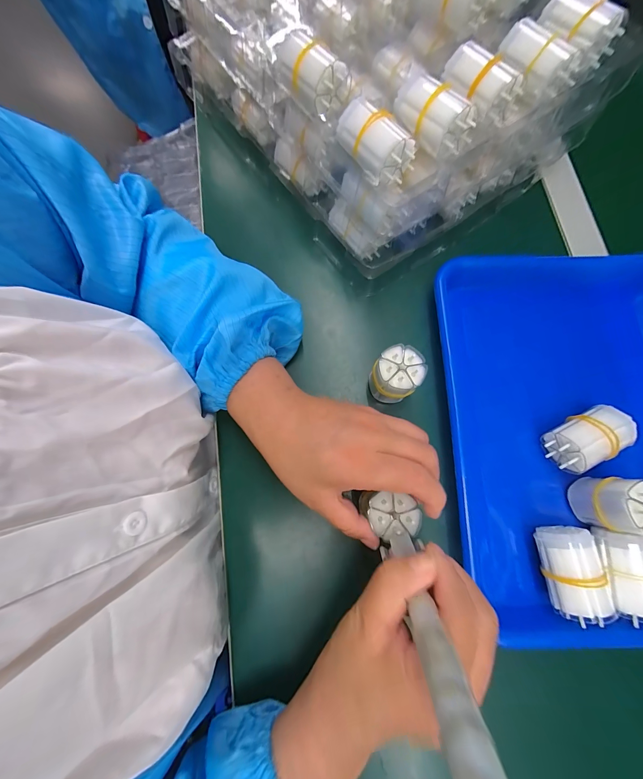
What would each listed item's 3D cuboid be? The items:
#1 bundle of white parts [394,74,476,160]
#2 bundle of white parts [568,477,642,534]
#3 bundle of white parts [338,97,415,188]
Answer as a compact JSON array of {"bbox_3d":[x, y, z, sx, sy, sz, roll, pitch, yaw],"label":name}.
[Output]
[{"bbox_3d":[0.086,-0.216,0.239,0.064,0.027,0.030,32,79,7],"label":"bundle of white parts"},{"bbox_3d":[0.233,0.091,0.241,0.037,0.058,0.040,0,77,0],"label":"bundle of white parts"},{"bbox_3d":[0.040,-0.193,0.243,0.034,0.037,0.064,-39,80,-9],"label":"bundle of white parts"}]

